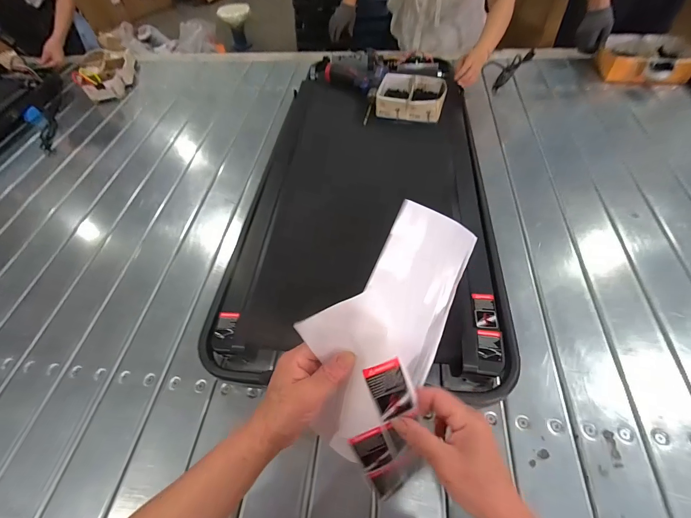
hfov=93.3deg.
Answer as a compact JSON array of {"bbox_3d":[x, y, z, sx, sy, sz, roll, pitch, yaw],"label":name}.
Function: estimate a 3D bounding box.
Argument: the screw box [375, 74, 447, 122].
[{"bbox_3d":[0.180,-0.445,0.895,0.175,0.058,0.131,8,54,11],"label":"screw box"}]

